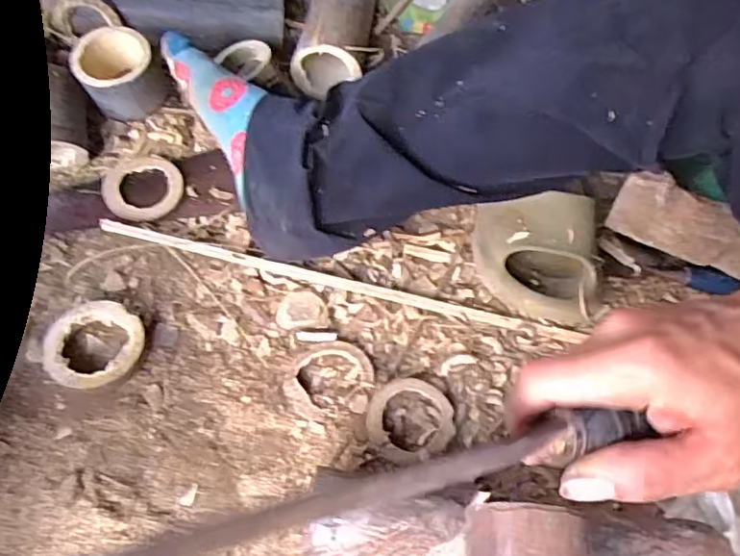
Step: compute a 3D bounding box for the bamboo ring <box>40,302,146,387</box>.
[{"bbox_3d":[-0.215,0.054,0.476,0.074,0.021,0.068,2,57,-3],"label":"bamboo ring"}]

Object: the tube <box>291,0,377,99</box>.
[{"bbox_3d":[-0.032,-0.332,0.708,0.081,0.071,0.287,7,57,1],"label":"tube"}]

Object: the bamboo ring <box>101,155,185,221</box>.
[{"bbox_3d":[-0.213,-0.086,0.566,0.072,0.018,0.075,2,57,-3],"label":"bamboo ring"}]

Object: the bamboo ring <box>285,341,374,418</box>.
[{"bbox_3d":[-0.033,0.080,0.483,0.069,0.005,0.065,2,57,-3],"label":"bamboo ring"}]

